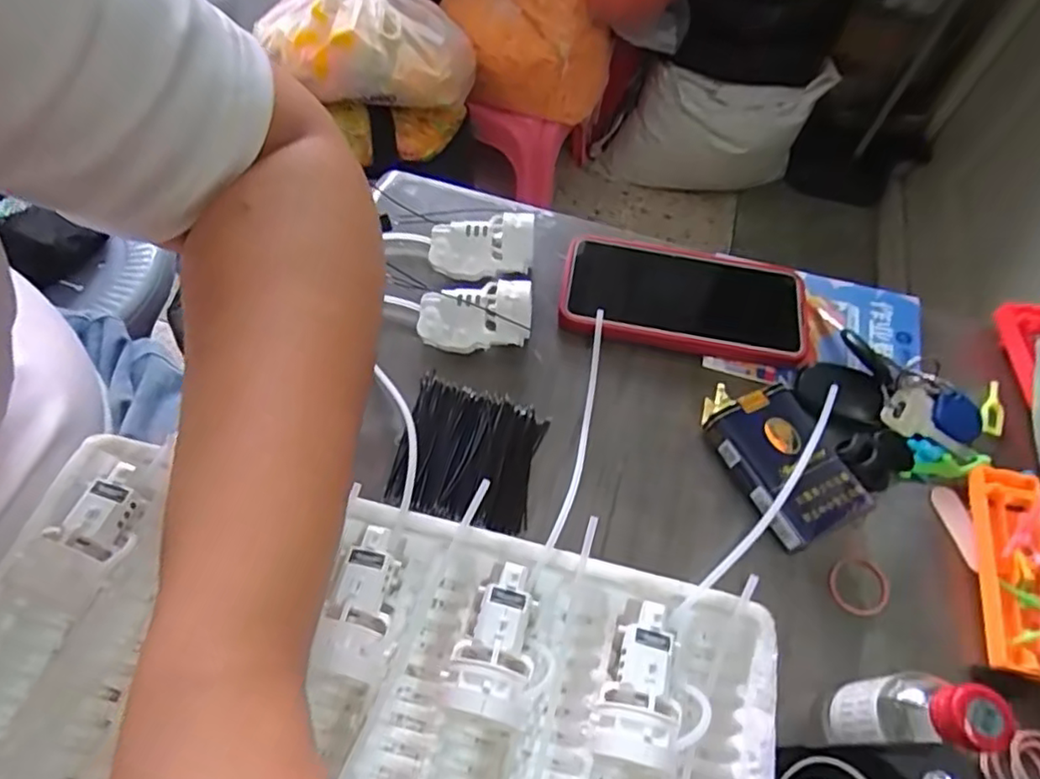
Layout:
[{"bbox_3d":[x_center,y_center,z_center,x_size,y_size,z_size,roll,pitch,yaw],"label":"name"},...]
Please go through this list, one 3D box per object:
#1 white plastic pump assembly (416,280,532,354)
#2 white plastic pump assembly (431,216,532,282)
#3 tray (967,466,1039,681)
[{"bbox_3d":[-0.028,-0.043,0.389,0.067,0.036,0.035,-2,60,-6],"label":"white plastic pump assembly"},{"bbox_3d":[-0.026,-0.093,0.418,0.068,0.036,0.041,2,60,-4],"label":"white plastic pump assembly"},{"bbox_3d":[0.268,0.097,0.343,0.034,0.018,0.109,11,60,2],"label":"tray"}]

